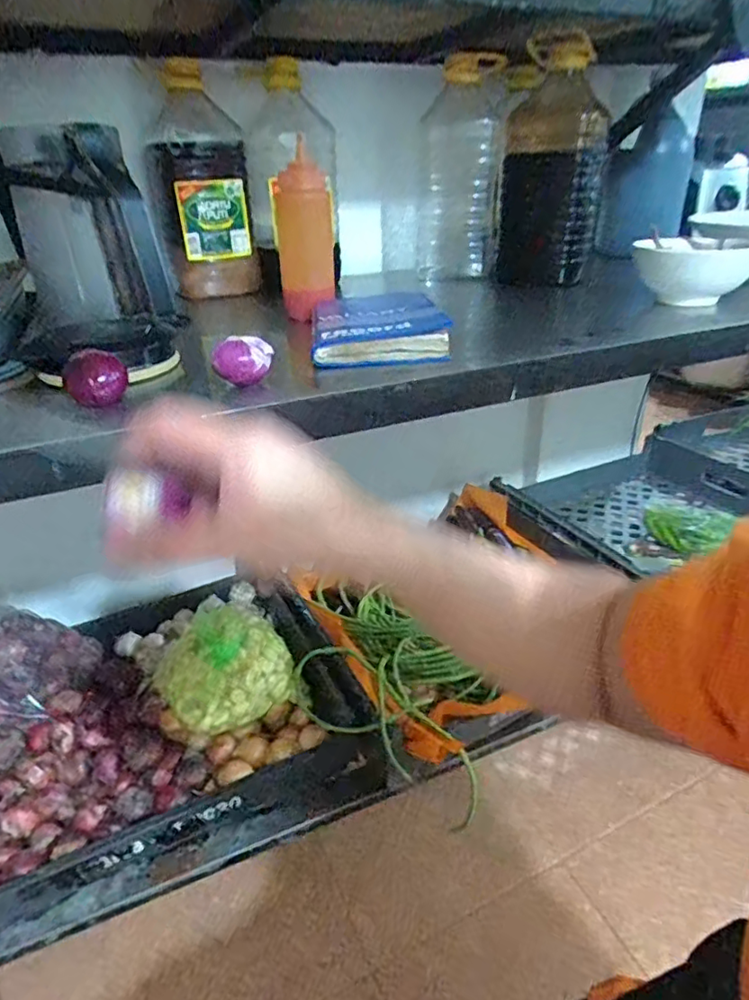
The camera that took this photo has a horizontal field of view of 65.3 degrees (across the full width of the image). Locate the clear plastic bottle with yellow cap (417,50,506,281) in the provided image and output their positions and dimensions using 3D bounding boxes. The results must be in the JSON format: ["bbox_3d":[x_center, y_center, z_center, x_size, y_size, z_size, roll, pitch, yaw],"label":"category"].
[{"bbox_3d":[0.148,-0.592,1.054,0.147,0.336,0.172,2,30,8],"label":"clear plastic bottle with yellow cap"}]

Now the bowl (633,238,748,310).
[{"bbox_3d":[0.428,-0.304,0.782,0.147,0.081,0.170,13,33,25],"label":"bowl"}]

